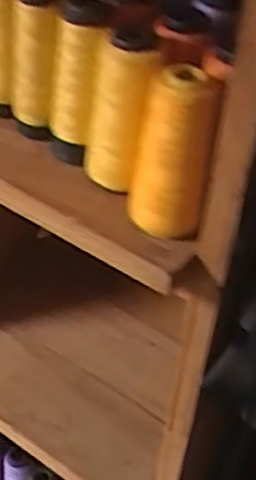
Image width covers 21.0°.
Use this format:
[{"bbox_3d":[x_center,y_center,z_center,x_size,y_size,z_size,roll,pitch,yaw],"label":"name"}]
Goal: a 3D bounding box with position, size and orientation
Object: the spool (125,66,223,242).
[{"bbox_3d":[0.027,-0.051,0.434,0.045,0.110,0.041,4,42,-3],"label":"spool"}]

